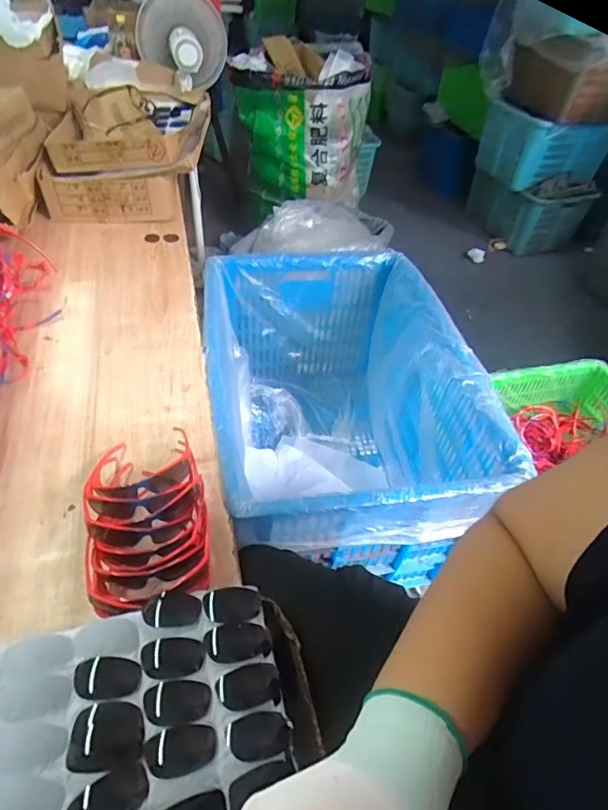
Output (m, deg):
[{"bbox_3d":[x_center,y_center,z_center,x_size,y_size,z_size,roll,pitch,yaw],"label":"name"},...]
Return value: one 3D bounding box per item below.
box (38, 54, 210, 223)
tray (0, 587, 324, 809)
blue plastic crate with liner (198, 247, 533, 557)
[{"bbox_3d":[-0.428,-0.638,1.198,0.354,0.182,0.416,0,47,-6],"label":"box"},{"bbox_3d":[-0.145,0.271,0.393,0.323,0.053,0.207,-8,47,-24],"label":"tray"},{"bbox_3d":[0.063,0.026,1.004,0.472,0.390,0.656,-5,48,-11],"label":"blue plastic crate with liner"}]

